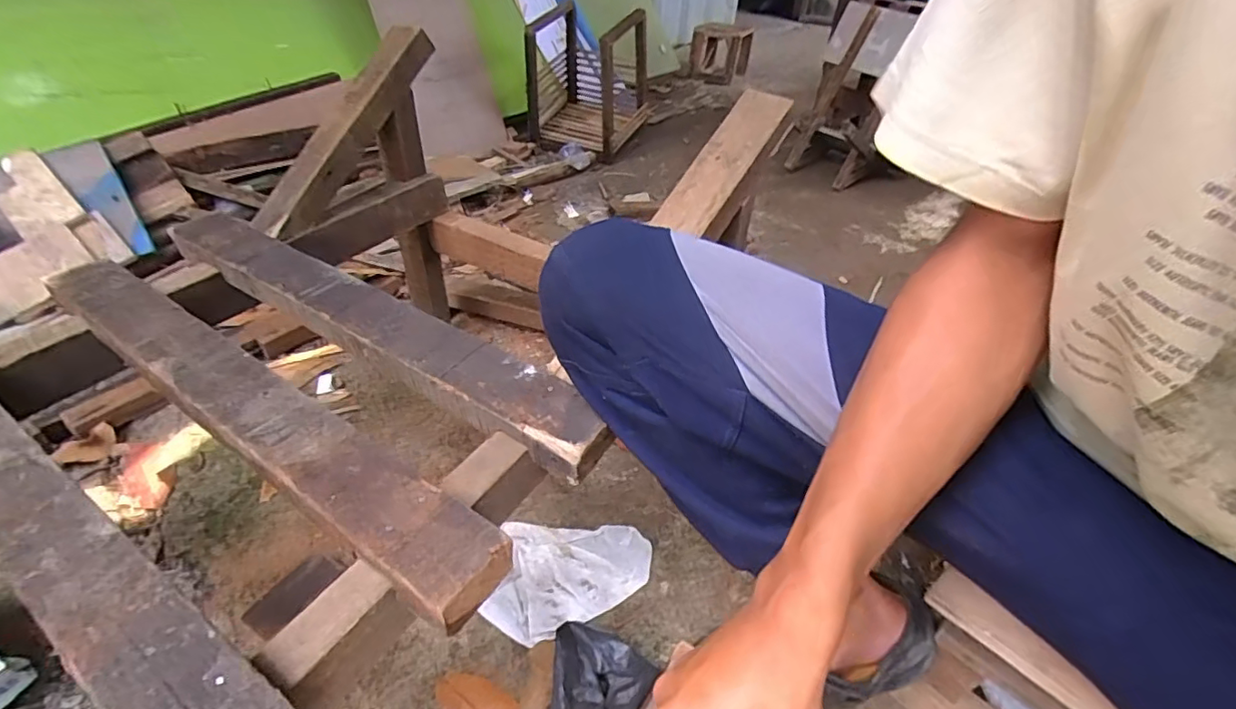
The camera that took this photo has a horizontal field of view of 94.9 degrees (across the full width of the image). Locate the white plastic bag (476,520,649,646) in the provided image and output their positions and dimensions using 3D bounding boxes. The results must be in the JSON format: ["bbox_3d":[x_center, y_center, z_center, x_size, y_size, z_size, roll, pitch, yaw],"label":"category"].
[{"bbox_3d":[-0.058,0.281,0.713,0.196,0.007,0.149,1,40,-3],"label":"white plastic bag"}]

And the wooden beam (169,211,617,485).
[{"bbox_3d":[-0.259,-0.034,0.581,0.581,0.039,0.085,22,42,22],"label":"wooden beam"}]

